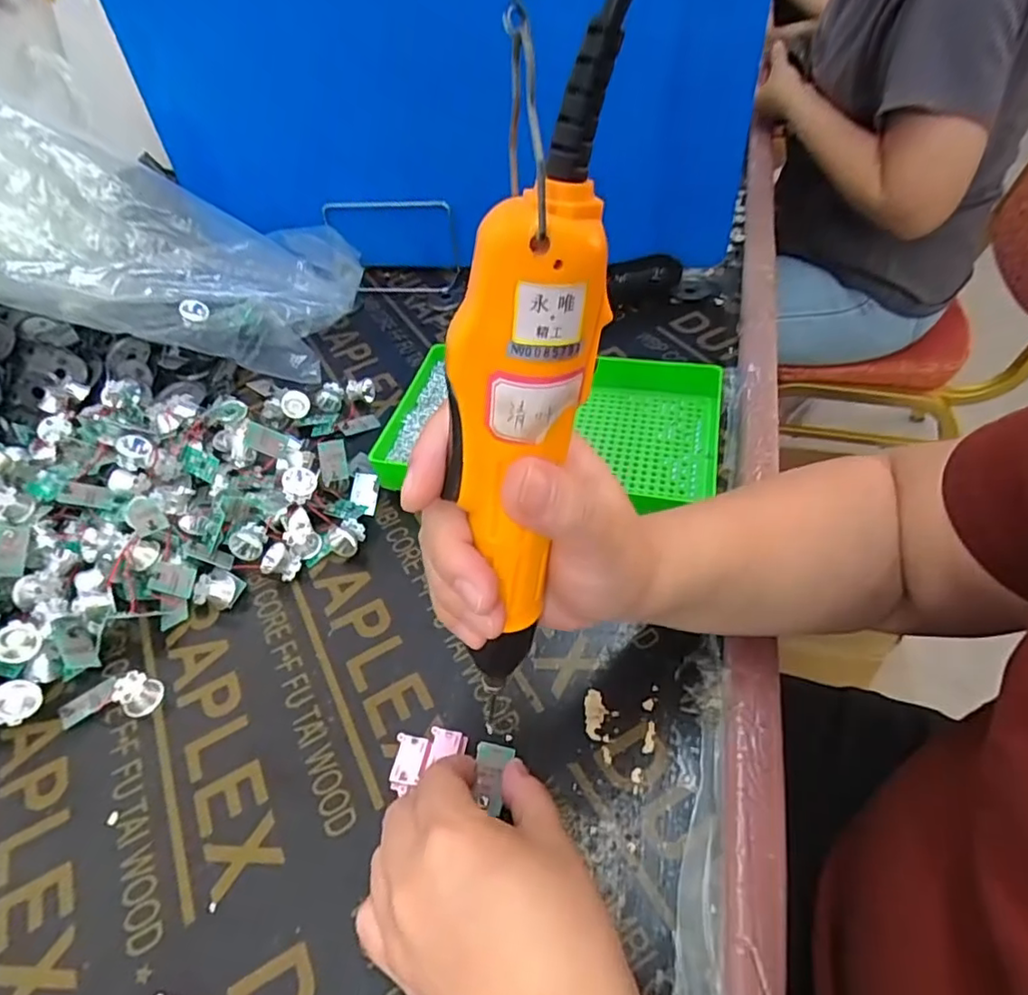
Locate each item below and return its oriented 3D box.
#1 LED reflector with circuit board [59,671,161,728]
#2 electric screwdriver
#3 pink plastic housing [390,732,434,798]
[{"bbox_3d":[-0.245,0.118,0.362,0.054,0.020,0.027,-6,48,0],"label":"LED reflector with circuit board"},{"bbox_3d":[0.000,-0.006,0.207,0.029,0.182,0.033,32,45,30],"label":"electric screwdriver"},{"bbox_3d":[-0.055,0.144,0.321,0.018,0.014,0.028,3,48,9],"label":"pink plastic housing"}]

